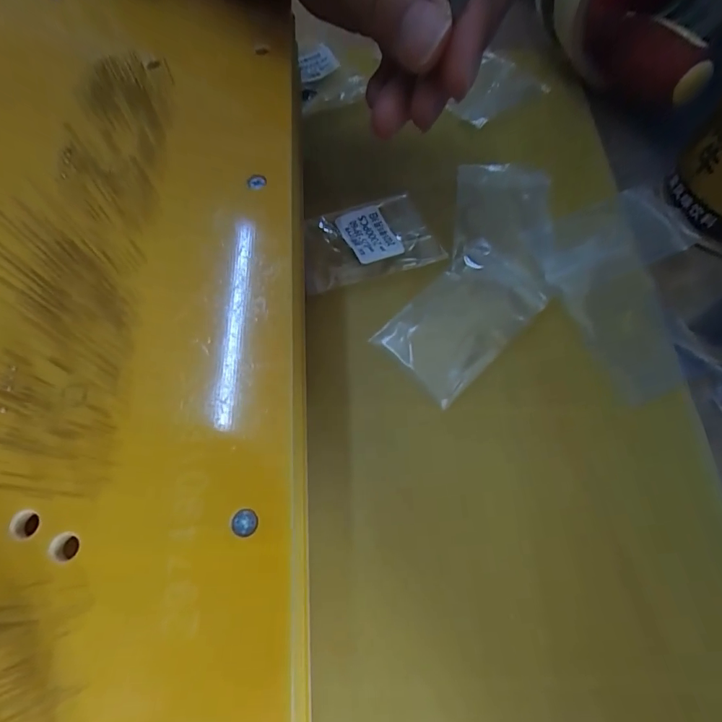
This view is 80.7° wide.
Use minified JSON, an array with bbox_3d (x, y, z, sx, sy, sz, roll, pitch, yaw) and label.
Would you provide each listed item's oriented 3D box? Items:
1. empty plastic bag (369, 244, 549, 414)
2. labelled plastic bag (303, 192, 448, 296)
[{"bbox_3d":[0.040,-0.018,0.163,0.066,0.005,0.036,-42,71,-18],"label":"empty plastic bag"},{"bbox_3d":[0.001,-0.051,0.177,0.056,0.004,0.037,-18,66,-9],"label":"labelled plastic bag"}]

